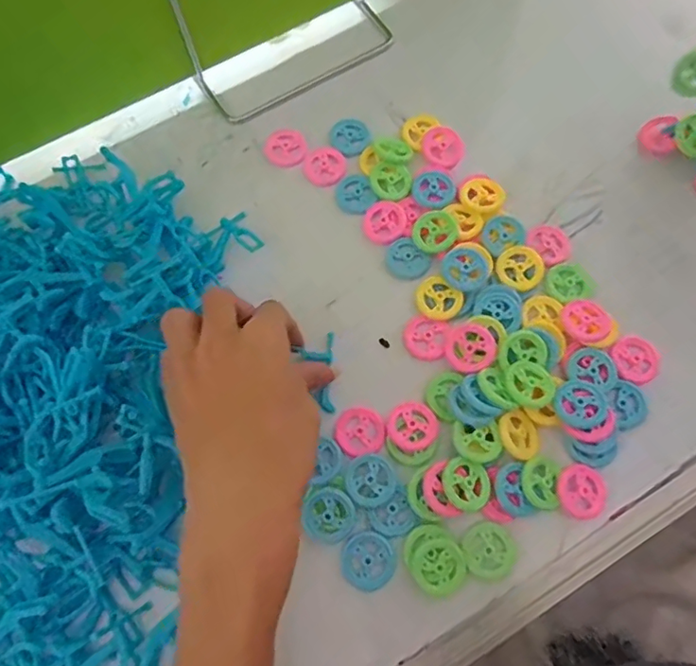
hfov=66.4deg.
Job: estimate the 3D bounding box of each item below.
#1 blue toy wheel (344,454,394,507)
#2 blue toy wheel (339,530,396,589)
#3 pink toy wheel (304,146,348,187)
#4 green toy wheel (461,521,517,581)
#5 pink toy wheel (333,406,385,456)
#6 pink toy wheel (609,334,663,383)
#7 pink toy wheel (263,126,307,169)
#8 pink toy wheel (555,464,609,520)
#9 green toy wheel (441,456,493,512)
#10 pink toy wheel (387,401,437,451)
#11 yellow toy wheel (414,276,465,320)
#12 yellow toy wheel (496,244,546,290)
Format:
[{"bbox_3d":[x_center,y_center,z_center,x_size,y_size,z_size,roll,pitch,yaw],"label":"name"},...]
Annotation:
[{"bbox_3d":[0.012,0.084,0.306,0.027,0.005,0.028,0,72,0],"label":"blue toy wheel"},{"bbox_3d":[0.011,0.127,0.297,0.029,0.006,0.030,0,72,0],"label":"blue toy wheel"},{"bbox_3d":[-0.017,-0.120,0.377,0.029,0.004,0.030,0,72,0],"label":"pink toy wheel"},{"bbox_3d":[0.078,0.120,0.294,0.029,0.004,0.029,0,72,0],"label":"green toy wheel"},{"bbox_3d":[0.007,0.058,0.317,0.029,0.004,0.029,0,72,0],"label":"pink toy wheel"},{"bbox_3d":[0.179,0.016,0.330,0.030,0.007,0.030,0,72,0],"label":"pink toy wheel"},{"bbox_3d":[-0.045,-0.134,0.385,0.030,0.004,0.031,0,72,0],"label":"pink toy wheel"},{"bbox_3d":[0.133,0.090,0.302,0.029,0.005,0.028,0,72,0],"label":"pink toy wheel"},{"bbox_3d":[0.067,0.084,0.298,0.028,0.011,0.028,0,72,0],"label":"green toy wheel"},{"bbox_3d":[0.038,0.055,0.316,0.028,0.005,0.029,0,72,0],"label":"pink toy wheel"},{"bbox_3d":[0.058,-0.022,0.341,0.030,0.007,0.025,41,77,12],"label":"yellow toy wheel"},{"bbox_3d":[0.112,-0.043,0.346,0.028,0.008,0.028,0,72,0],"label":"yellow toy wheel"}]

